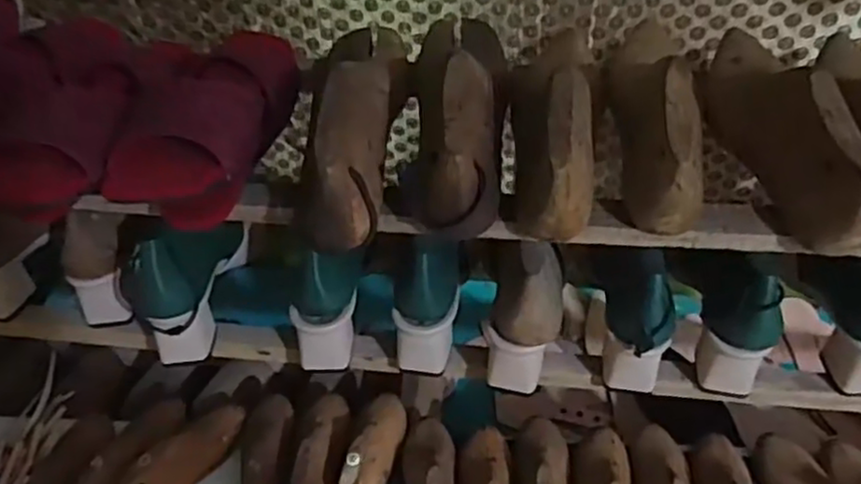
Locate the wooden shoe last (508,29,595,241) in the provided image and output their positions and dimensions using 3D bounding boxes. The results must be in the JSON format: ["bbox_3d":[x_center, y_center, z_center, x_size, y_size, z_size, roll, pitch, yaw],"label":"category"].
[{"bbox_3d":[0.096,-0.105,0.544,0.060,0.080,0.231,1,43,5],"label":"wooden shoe last"}]

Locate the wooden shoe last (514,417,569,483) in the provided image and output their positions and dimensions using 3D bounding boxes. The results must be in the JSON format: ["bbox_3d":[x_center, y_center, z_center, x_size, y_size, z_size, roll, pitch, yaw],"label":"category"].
[{"bbox_3d":[0.105,0.218,0.657,0.050,0.057,0.133,2,44,6],"label":"wooden shoe last"}]

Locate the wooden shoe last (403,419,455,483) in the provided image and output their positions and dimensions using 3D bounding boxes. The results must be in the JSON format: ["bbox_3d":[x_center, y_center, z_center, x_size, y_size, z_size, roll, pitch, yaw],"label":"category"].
[{"bbox_3d":[-0.002,0.220,0.663,0.052,0.054,0.144,-3,43,1],"label":"wooden shoe last"}]

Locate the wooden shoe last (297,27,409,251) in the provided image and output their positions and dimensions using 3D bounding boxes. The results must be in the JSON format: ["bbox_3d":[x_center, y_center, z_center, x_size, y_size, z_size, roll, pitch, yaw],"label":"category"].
[{"bbox_3d":[-0.057,-0.107,0.555,0.075,0.080,0.246,-2,43,1],"label":"wooden shoe last"}]

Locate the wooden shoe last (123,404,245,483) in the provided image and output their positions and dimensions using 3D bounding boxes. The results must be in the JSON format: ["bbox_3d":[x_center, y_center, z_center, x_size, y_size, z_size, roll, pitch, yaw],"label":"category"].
[{"bbox_3d":[-0.239,0.210,0.691,0.046,0.043,0.139,25,50,27],"label":"wooden shoe last"}]

